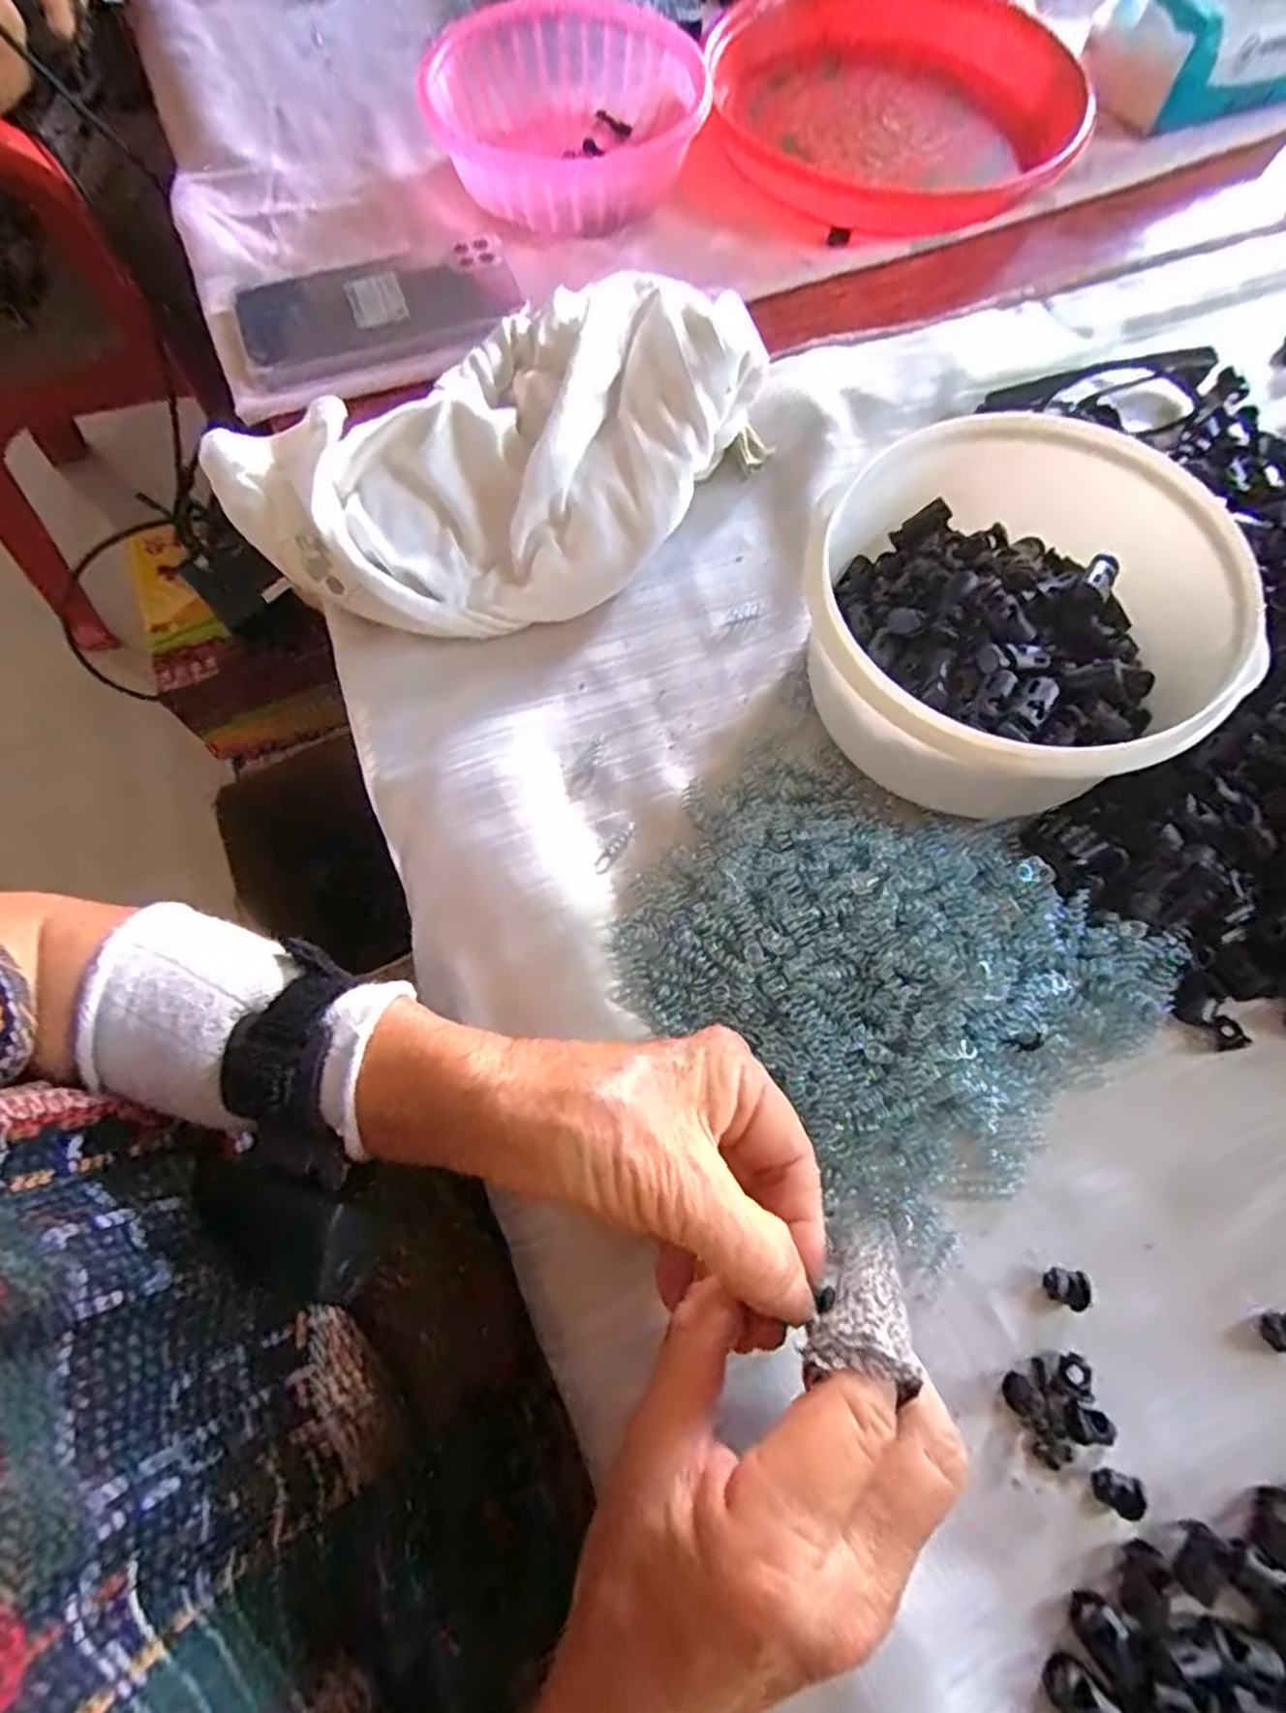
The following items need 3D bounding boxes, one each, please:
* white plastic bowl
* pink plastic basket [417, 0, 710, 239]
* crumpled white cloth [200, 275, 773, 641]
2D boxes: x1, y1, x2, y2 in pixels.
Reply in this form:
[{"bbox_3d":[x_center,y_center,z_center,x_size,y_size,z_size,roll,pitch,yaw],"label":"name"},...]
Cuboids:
[{"bbox_3d":[0.147,-0.094,0.312,0.152,0.084,0.144,0,70,-1],"label":"white plastic bowl"},{"bbox_3d":[-0.047,-0.474,0.477,0.175,0.054,0.177,-11,70,-3],"label":"pink plastic basket"},{"bbox_3d":[-0.064,-0.197,0.365,0.251,0.062,0.153,-35,73,-11],"label":"crumpled white cloth"}]

